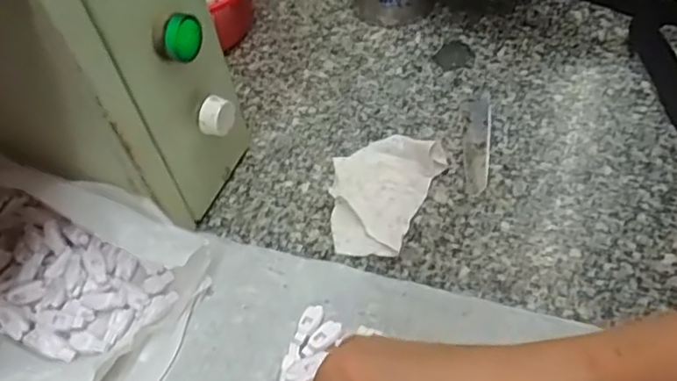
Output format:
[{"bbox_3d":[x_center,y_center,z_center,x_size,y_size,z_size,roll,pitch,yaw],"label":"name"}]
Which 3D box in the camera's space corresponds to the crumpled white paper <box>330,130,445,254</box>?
[{"bbox_3d":[0.026,-0.001,0.441,0.071,0.018,0.100,21,57,20],"label":"crumpled white paper"}]

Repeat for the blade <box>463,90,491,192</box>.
[{"bbox_3d":[0.107,-0.039,0.469,0.020,0.004,0.100,6,53,10],"label":"blade"}]

